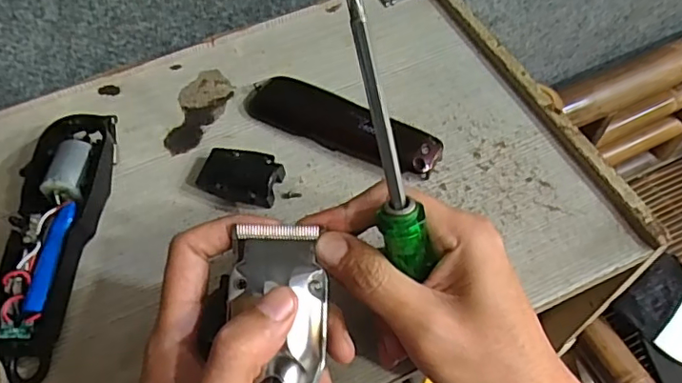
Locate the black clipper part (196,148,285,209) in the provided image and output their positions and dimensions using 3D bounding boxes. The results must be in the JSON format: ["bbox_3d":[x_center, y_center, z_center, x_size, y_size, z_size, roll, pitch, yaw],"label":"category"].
[{"bbox_3d":[-0.068,-0.011,0.375,0.053,0.016,0.037,13,58,10],"label":"black clipper part"}]

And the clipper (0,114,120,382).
[{"bbox_3d":[-0.177,0.026,0.344,0.046,0.034,0.163,-2,56,1],"label":"clipper"}]

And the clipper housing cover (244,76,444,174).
[{"bbox_3d":[-0.001,-0.049,0.395,0.146,0.020,0.037,24,60,17],"label":"clipper housing cover"}]

